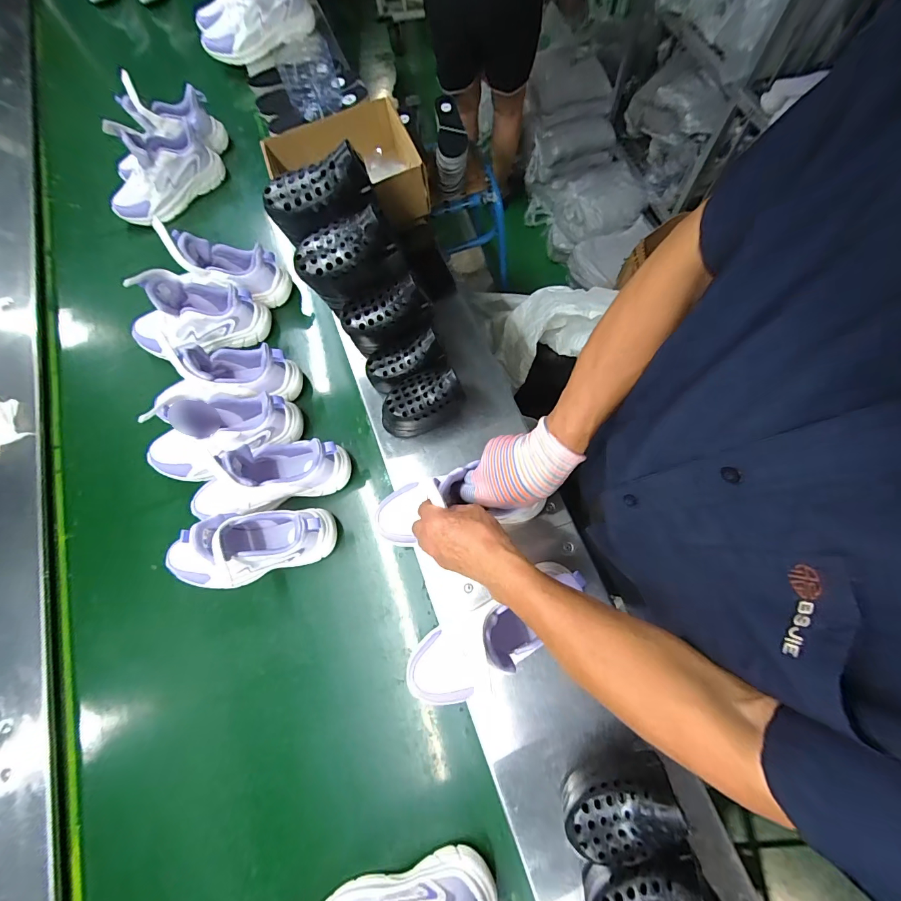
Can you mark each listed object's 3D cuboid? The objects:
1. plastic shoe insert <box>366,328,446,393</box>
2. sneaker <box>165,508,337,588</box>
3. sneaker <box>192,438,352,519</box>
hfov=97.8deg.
[{"bbox_3d":[-0.073,-0.132,0.623,0.131,0.058,0.069,-21,70,13],"label":"plastic shoe insert"},{"bbox_3d":[-0.302,0.141,0.576,0.247,0.134,0.095,-14,72,-2],"label":"sneaker"},{"bbox_3d":[-0.289,0.029,0.601,0.248,0.120,0.097,-17,72,-3],"label":"sneaker"}]

